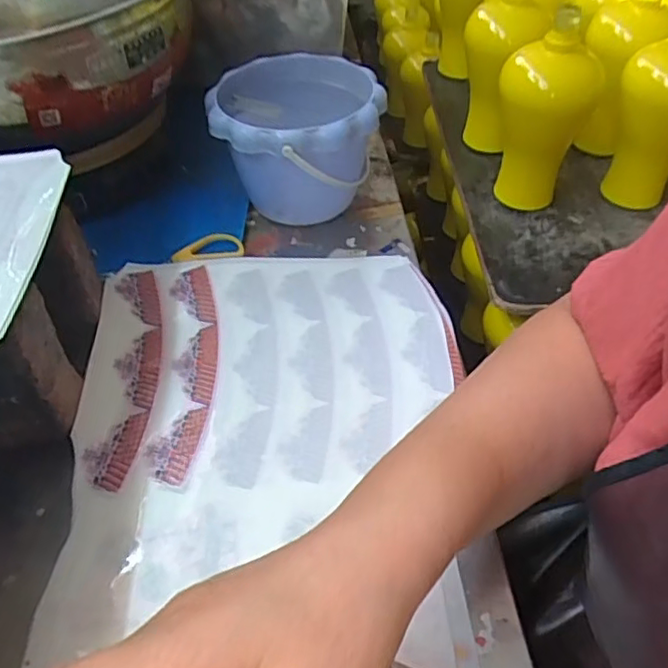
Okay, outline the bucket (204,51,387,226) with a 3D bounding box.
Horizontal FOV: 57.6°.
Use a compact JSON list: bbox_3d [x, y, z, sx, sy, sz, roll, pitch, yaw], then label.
[{"bbox_3d":[-0.034,-0.175,0.581,0.146,0.117,0.153,-2,48,2],"label":"bucket"}]

